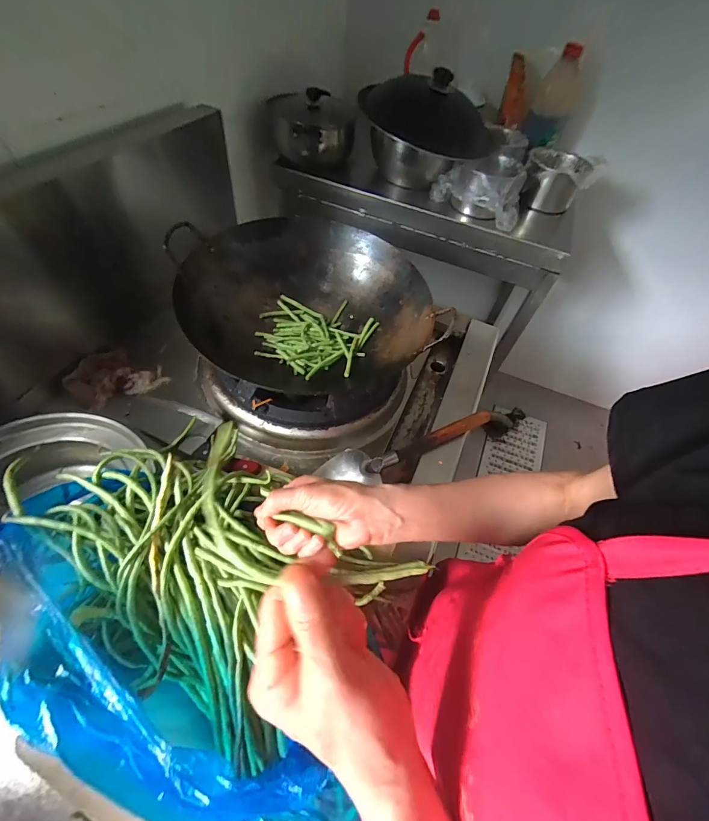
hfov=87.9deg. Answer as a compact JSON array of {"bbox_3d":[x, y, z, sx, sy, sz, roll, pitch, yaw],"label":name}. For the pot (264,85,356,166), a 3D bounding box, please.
[{"bbox_3d":[-0.110,-0.742,0.960,0.217,0.123,0.202,3,53,-4],"label":"pot"}]

